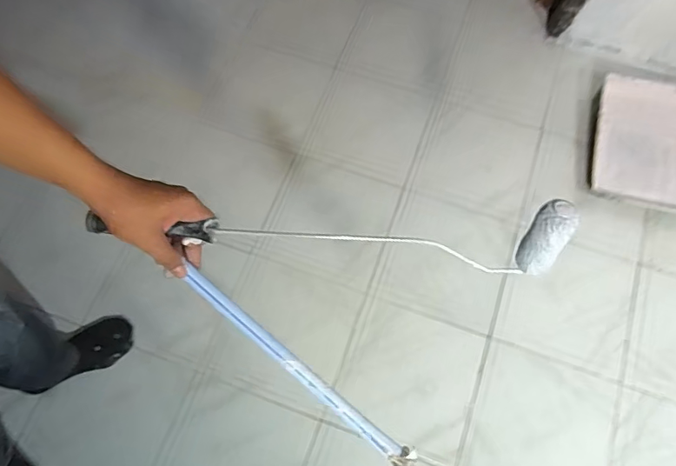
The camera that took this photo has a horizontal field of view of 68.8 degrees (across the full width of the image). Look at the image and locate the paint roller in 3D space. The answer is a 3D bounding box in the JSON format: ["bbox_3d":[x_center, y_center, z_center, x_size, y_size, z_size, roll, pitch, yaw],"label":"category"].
[{"bbox_3d":[-0.006,-0.001,0.596,0.536,0.116,0.067,5,69,2],"label":"paint roller"}]

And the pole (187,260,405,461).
[{"bbox_3d":[-0.055,0.156,0.590,0.324,0.016,0.022,40,73,2],"label":"pole"}]

